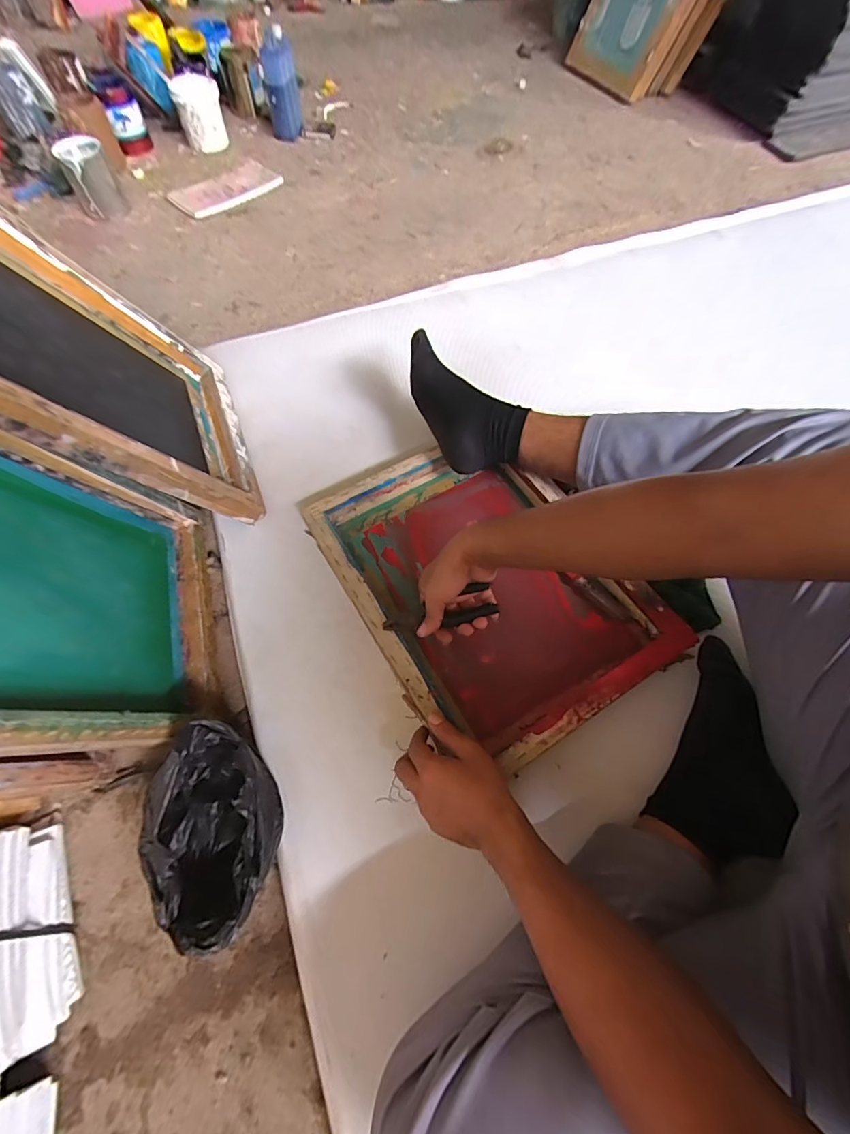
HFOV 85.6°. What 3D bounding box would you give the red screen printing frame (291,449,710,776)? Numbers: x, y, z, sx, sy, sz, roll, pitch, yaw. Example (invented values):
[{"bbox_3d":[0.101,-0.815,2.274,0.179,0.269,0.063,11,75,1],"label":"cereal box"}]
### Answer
[{"bbox_3d":[0.076,0.005,0.648,0.345,0.053,0.474,-32,69,-15],"label":"red screen printing frame"}]

